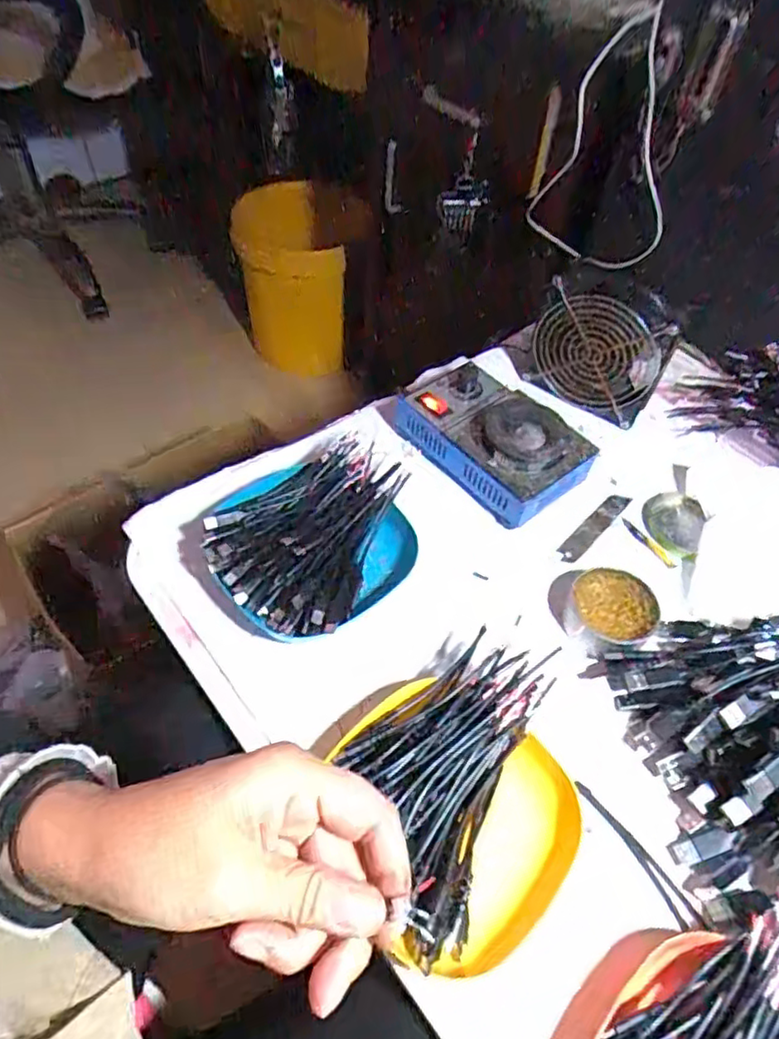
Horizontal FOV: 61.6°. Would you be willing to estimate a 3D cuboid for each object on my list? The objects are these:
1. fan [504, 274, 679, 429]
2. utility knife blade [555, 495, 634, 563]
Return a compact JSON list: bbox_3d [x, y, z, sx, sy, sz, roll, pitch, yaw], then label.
[{"bbox_3d":[0.191,-0.158,0.609,0.125,0.103,0.041,24,55,14],"label":"fan"},{"bbox_3d":[0.172,0.005,0.547,0.017,0.005,0.096,39,60,23],"label":"utility knife blade"}]

